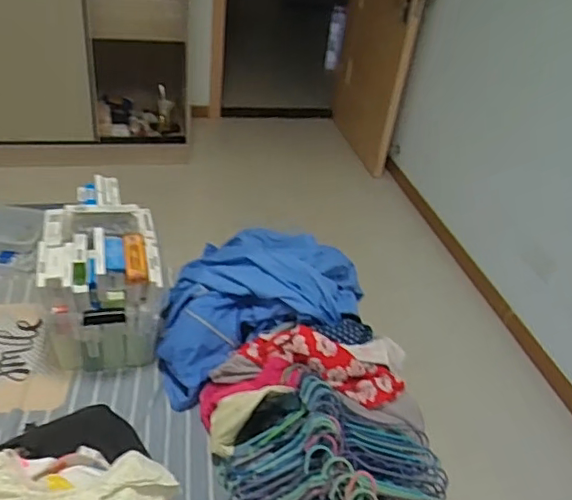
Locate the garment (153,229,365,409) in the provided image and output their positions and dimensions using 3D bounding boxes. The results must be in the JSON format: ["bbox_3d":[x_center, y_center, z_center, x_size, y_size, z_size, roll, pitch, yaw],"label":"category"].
[{"bbox_3d":[-0.067,0.091,1.486,0.611,0.211,0.443,-14,40,-25],"label":"garment"}]

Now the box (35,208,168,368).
[{"bbox_3d":[-0.433,0.073,1.351,0.259,0.339,0.330,-7,38,-16],"label":"box"}]

